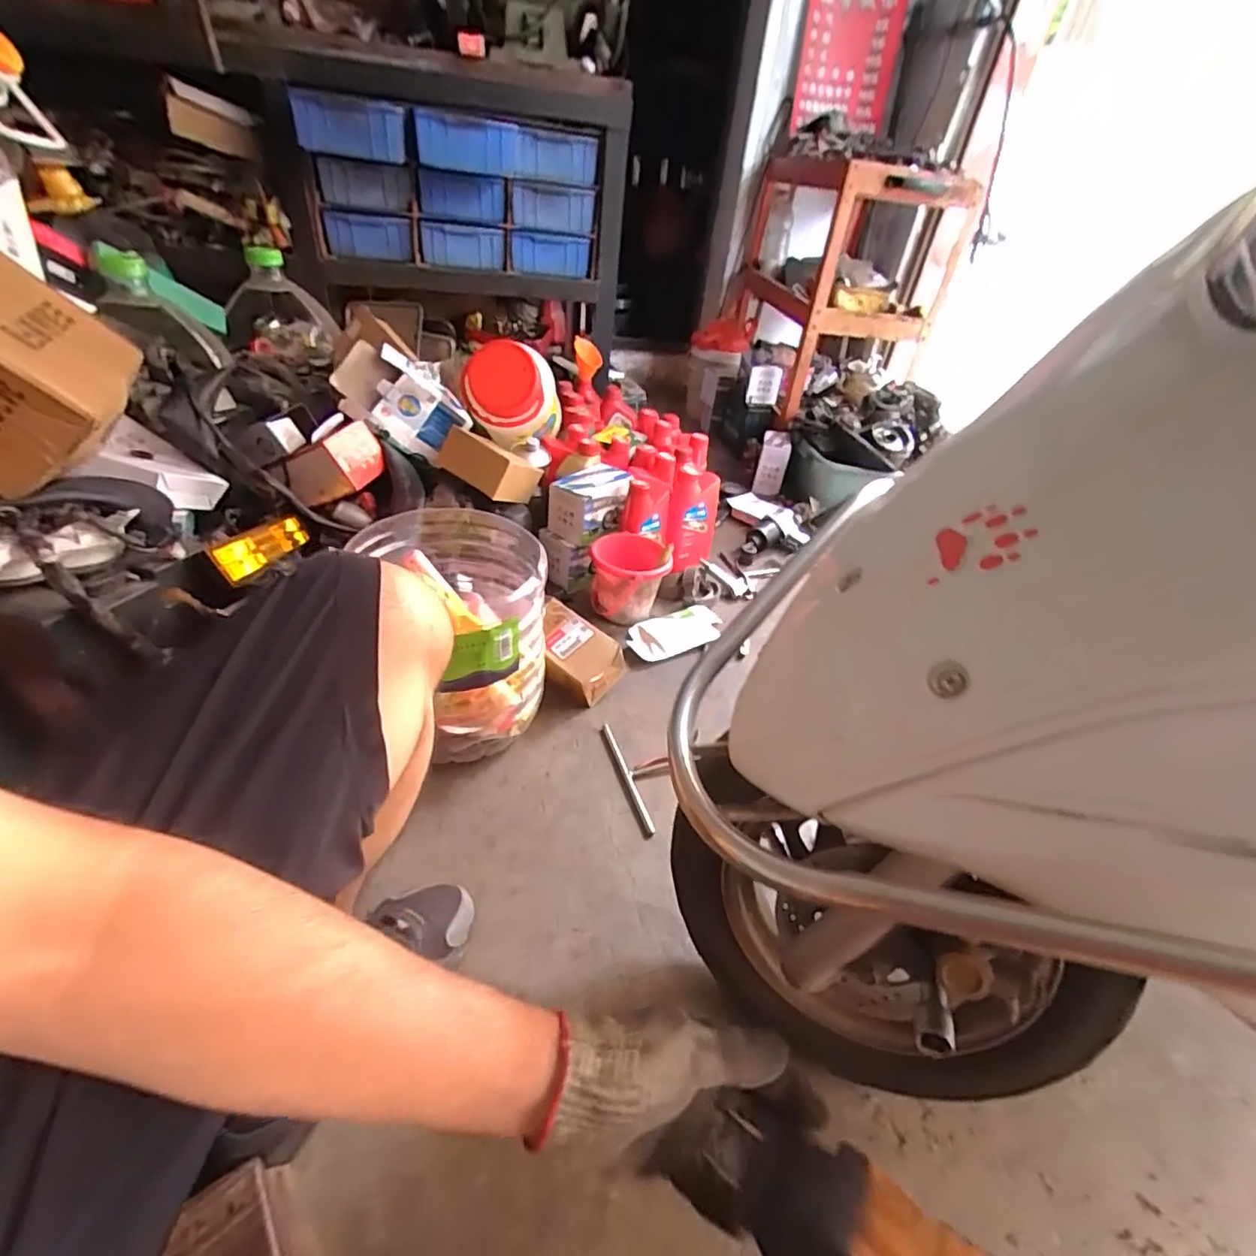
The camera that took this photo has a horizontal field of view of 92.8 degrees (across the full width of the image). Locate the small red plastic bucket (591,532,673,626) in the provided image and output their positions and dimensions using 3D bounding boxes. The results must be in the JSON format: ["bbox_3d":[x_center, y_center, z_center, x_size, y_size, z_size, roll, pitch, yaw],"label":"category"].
[{"bbox_3d":[-0.002,-0.092,1.157,0.141,0.132,0.147,-2,39,-12],"label":"small red plastic bucket"}]

